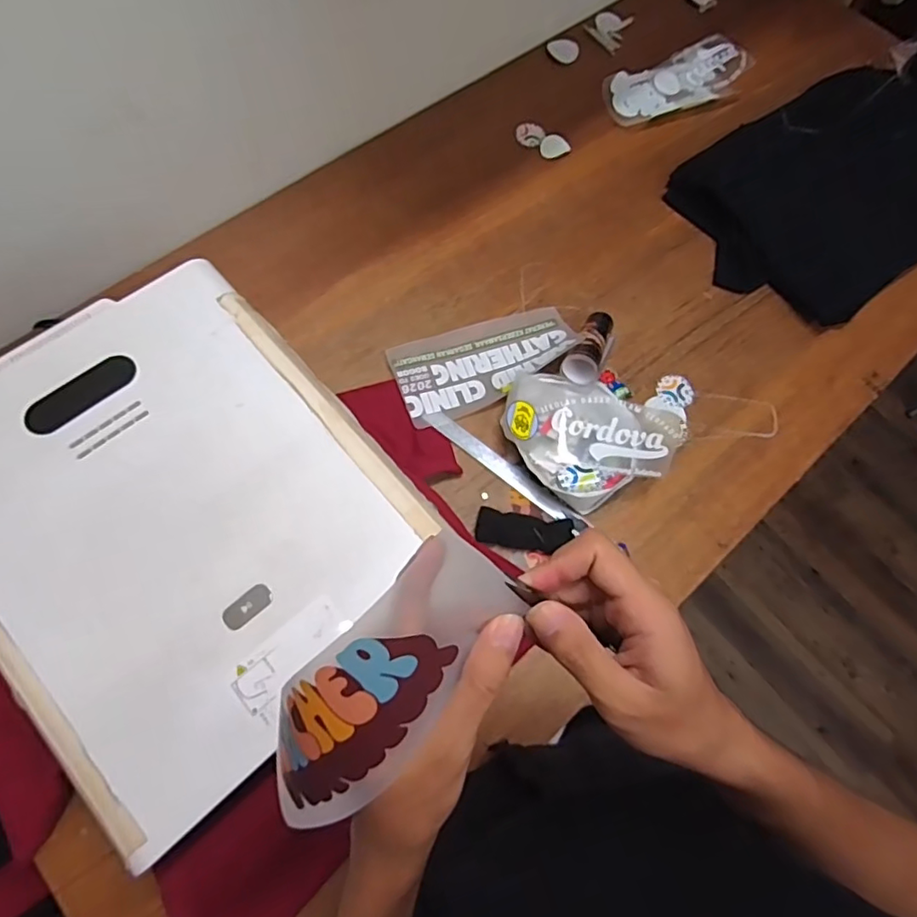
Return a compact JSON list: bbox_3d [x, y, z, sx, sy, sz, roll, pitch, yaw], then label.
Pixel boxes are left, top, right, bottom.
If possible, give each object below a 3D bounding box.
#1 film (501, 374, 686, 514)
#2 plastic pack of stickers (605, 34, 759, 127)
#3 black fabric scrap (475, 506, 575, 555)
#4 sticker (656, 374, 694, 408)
[{"bbox_3d":[0.183,-0.028,0.798,0.251,0.057,0.184,22,70,2],"label":"film"},{"bbox_3d":[0.432,-0.732,1.117,0.330,0.018,0.140,-26,75,-14],"label":"plastic pack of stickers"},{"bbox_3d":[0.088,0.095,0.766,0.126,0.021,0.046,10,70,-2],"label":"black fabric scrap"},{"bbox_3d":[0.327,-0.102,0.872,0.050,0.009,0.057,3,70,-4],"label":"sticker"}]

